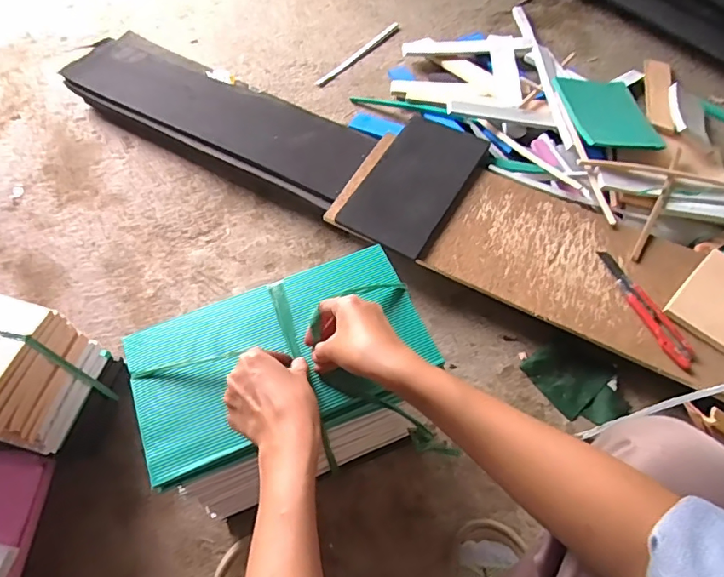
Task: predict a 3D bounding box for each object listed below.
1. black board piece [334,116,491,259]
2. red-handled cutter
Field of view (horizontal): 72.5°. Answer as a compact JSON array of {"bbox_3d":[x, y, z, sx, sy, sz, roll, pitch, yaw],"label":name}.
[{"bbox_3d":[0.095,-0.185,0.834,0.148,0.023,0.286,26,63,17],"label":"black board piece"},{"bbox_3d":[0.406,0.025,0.710,0.034,0.015,0.194,-17,59,-8],"label":"red-handled cutter"}]

